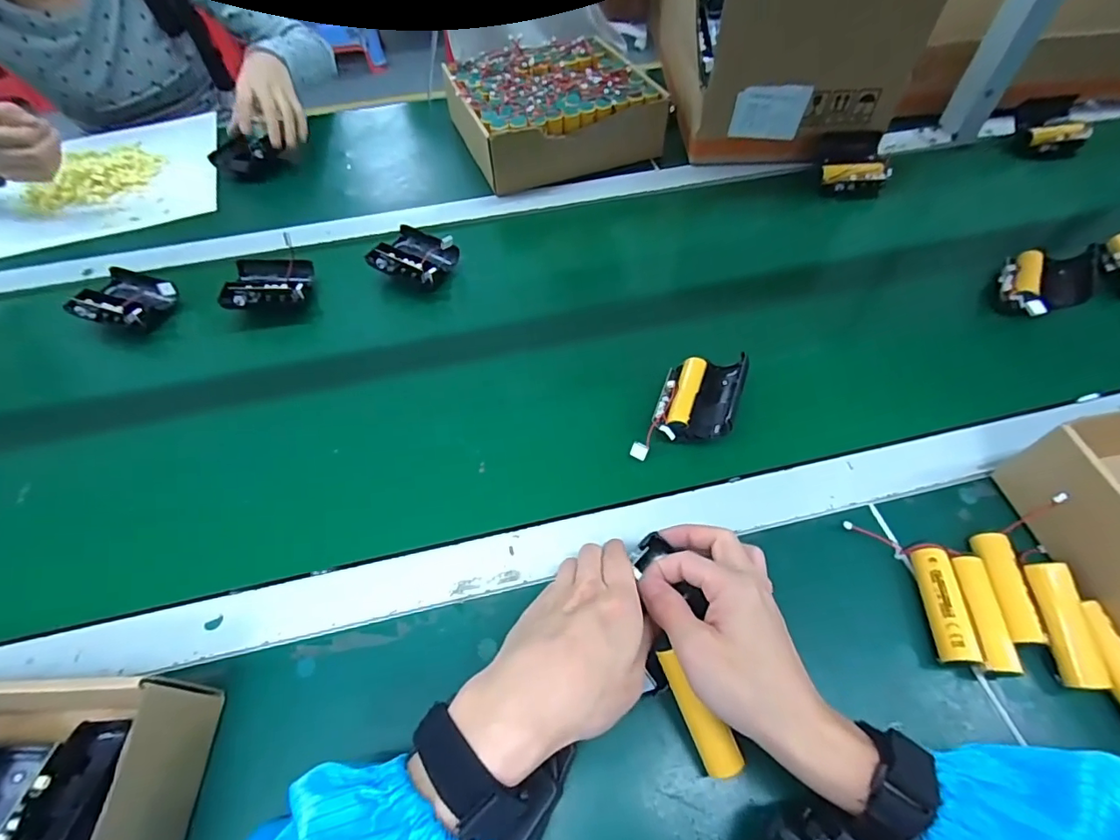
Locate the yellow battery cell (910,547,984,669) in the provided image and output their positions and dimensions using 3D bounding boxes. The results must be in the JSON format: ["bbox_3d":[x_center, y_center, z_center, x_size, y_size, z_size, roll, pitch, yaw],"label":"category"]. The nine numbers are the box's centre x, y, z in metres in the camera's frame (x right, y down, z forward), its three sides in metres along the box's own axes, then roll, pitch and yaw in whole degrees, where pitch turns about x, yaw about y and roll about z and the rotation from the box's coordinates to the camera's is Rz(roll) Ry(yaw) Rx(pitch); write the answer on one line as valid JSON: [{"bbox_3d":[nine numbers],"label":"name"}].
[{"bbox_3d":[0.253,0.122,0.332,0.019,0.022,0.072,3,56,3],"label":"yellow battery cell"}]

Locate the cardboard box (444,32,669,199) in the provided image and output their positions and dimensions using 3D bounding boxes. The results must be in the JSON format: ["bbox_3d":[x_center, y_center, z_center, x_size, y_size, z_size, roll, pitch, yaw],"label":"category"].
[{"bbox_3d":[-0.012,-0.419,0.677,0.233,0.074,0.212,-20,58,-12],"label":"cardboard box"}]

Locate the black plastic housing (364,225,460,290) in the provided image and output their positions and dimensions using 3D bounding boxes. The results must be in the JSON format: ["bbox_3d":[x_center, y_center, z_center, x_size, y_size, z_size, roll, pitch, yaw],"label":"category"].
[{"bbox_3d":[-0.158,-0.179,0.545,0.075,0.031,0.070,21,59,14],"label":"black plastic housing"}]

